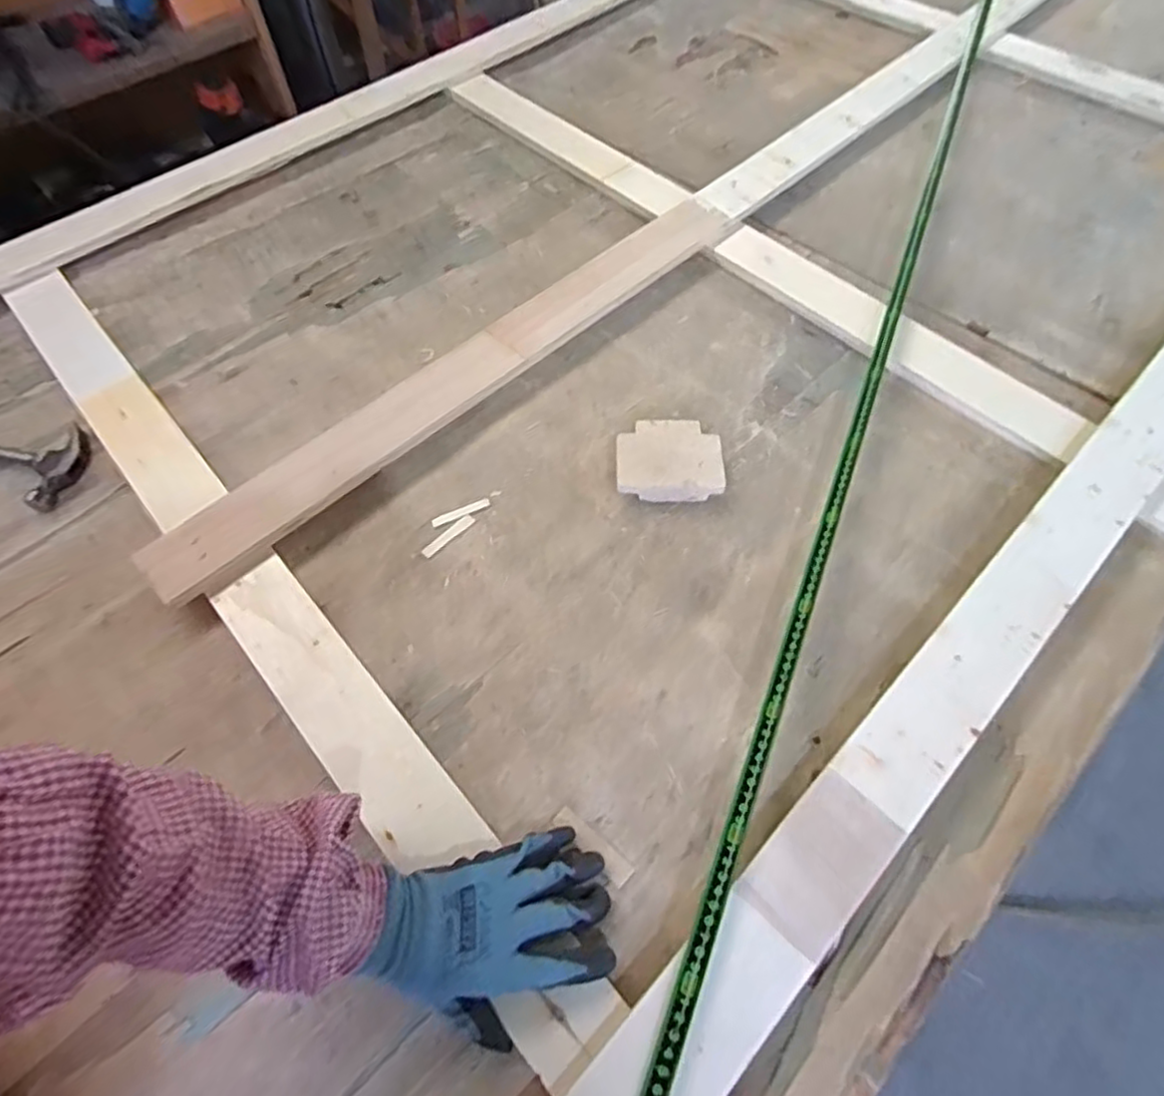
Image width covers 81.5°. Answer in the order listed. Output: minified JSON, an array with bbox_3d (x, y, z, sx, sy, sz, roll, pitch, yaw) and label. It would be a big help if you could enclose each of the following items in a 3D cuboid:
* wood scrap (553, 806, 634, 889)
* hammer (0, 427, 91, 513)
[{"bbox_3d":[0.009,0.229,0.520,0.018,0.004,0.070,-41,68,-19],"label":"wood scrap"},{"bbox_3d":[-0.695,-0.129,0.739,0.356,0.023,0.093,17,63,12],"label":"hammer"}]

